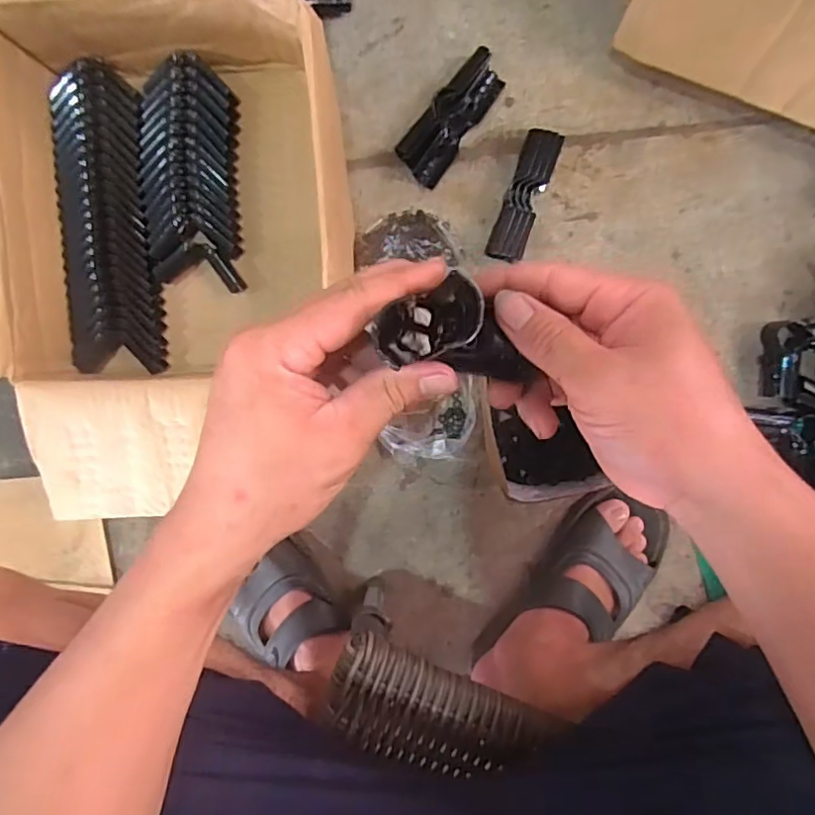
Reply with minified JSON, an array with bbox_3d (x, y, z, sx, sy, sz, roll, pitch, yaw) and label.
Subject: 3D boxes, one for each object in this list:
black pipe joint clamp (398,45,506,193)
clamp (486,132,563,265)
[{"bbox_3d":[0.045,-0.298,0.598,0.049,0.034,0.134,37,95,-2],"label":"black pipe joint clamp"},{"bbox_3d":[0.120,-0.216,0.599,0.036,0.036,0.131,20,95,-1],"label":"clamp"}]

